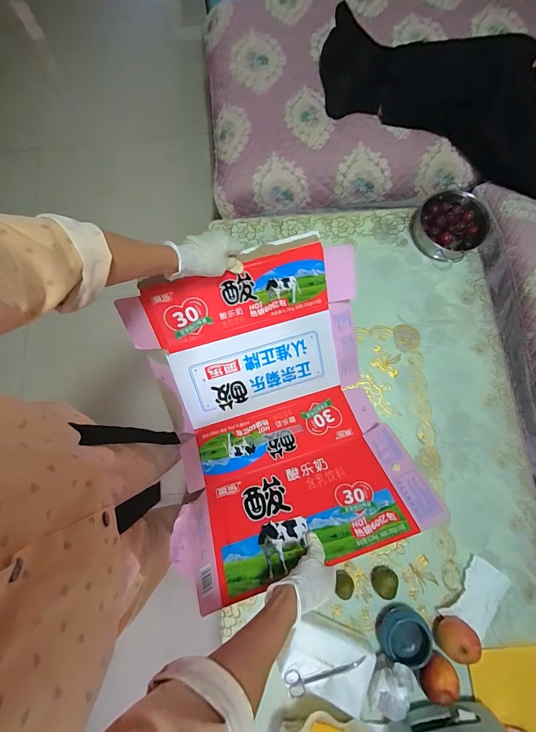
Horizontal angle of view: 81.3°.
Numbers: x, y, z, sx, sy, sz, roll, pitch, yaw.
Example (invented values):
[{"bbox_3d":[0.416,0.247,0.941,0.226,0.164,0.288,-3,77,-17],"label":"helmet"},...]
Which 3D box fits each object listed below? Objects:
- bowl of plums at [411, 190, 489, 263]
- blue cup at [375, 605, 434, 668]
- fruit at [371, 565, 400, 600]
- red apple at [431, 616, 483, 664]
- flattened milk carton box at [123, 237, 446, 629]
[{"bbox_3d":[0.462,-0.358,0.796,0.166,0.061,0.161,0,78,1],"label":"bowl of plums"},{"bbox_3d":[0.264,0.523,0.604,0.096,0.052,0.085,-27,79,-5],"label":"blue cup"},{"bbox_3d":[0.237,0.440,0.630,0.047,0.045,0.046,0,78,1],"label":"fruit"},{"bbox_3d":[0.358,0.518,0.595,0.060,0.065,0.061,12,79,3],"label":"red apple"},{"bbox_3d":[0.006,0.084,0.602,0.437,0.195,0.526,-16,78,-3],"label":"flattened milk carton box"}]

